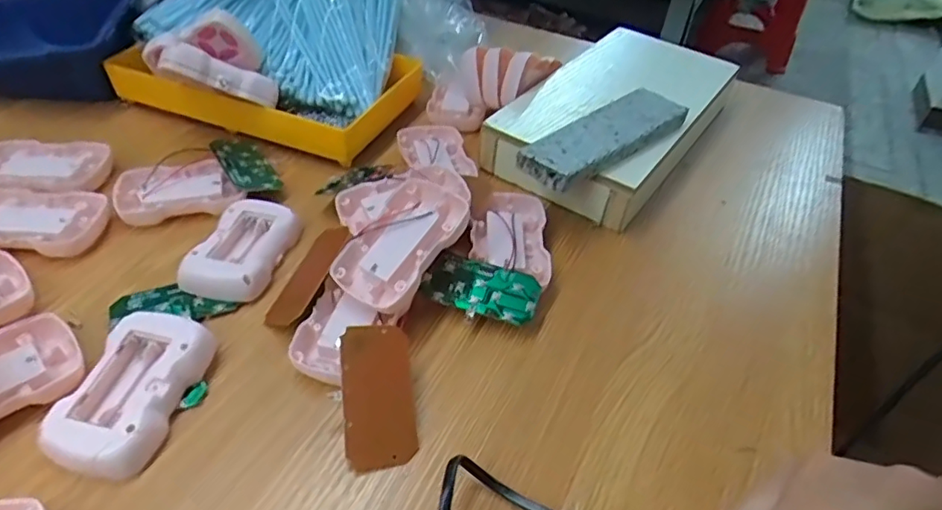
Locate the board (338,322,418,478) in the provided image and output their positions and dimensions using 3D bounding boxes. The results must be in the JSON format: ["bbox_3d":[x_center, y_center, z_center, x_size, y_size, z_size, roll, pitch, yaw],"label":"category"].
[{"bbox_3d":[-0.049,0.075,0.311,0.037,0.004,0.076,1,63,-24],"label":"board"}]

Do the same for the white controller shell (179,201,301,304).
[{"bbox_3d":[-0.153,-0.007,0.388,0.050,0.015,0.083,12,43,5],"label":"white controller shell"}]

